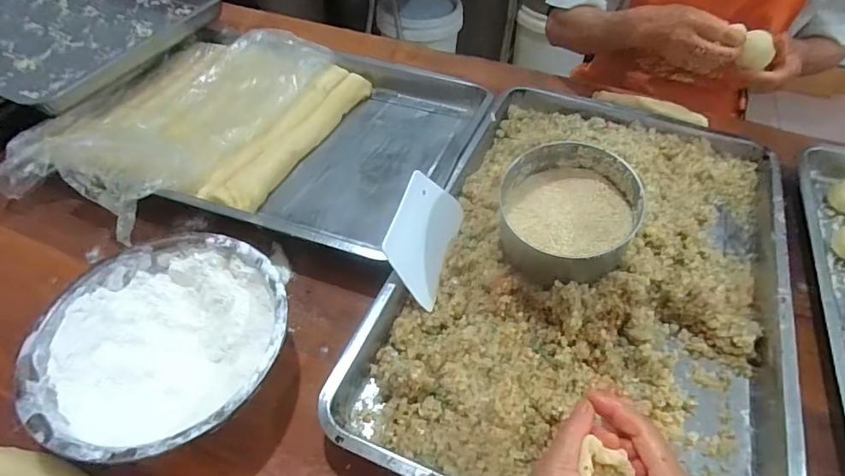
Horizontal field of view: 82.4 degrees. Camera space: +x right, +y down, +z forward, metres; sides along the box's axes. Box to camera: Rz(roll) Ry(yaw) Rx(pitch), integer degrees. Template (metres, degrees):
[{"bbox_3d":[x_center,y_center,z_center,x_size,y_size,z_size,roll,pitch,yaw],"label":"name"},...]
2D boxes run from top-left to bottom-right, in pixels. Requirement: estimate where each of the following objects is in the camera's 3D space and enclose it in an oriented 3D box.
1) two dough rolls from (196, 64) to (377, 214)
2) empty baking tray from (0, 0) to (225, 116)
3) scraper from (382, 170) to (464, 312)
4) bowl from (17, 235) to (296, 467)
[{"bbox_3d":[-0.186,-0.153,0.712,0.077,0.035,0.340,19,51,15],"label":"two dough rolls"},{"bbox_3d":[-0.697,-0.428,0.878,0.595,0.037,0.431,21,52,16],"label":"empty baking tray"},{"bbox_3d":[0.002,-0.006,0.548,0.005,0.091,0.144,-13,45,41],"label":"scraper"},{"bbox_3d":[-0.240,0.105,0.464,0.219,0.082,0.219,1,49,-1],"label":"bowl"}]

